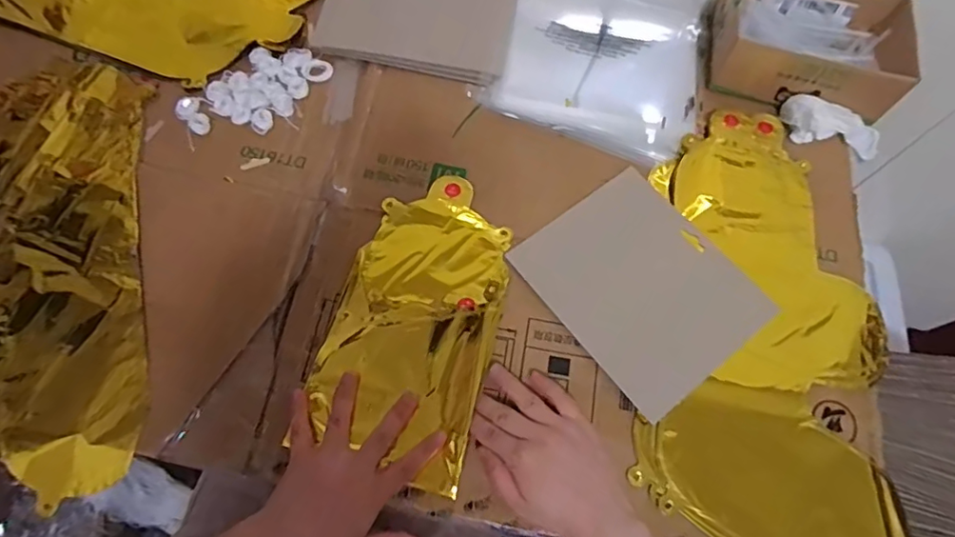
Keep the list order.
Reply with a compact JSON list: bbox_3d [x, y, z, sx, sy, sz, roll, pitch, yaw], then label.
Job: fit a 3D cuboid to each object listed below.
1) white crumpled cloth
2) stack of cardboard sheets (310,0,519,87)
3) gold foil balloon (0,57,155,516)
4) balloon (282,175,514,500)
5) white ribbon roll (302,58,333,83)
[{"bbox_3d":[0.370,-0.147,0.577,0.110,0.031,0.043,16,68,-13],"label":"white crumpled cloth"},{"bbox_3d":[-0.063,-0.285,0.618,0.205,0.013,0.173,10,69,1],"label":"stack of cardboard sheets"},{"bbox_3d":[-0.482,0.010,0.476,0.377,0.023,0.385,-10,70,-7],"label":"gold foil balloon"},{"bbox_3d":[-0.050,0.038,0.484,0.136,0.019,0.263,14,69,3],"label":"balloon"},{"bbox_3d":[-0.166,-0.205,0.576,0.030,0.005,0.025,-1,69,-3],"label":"white ribbon roll"}]

